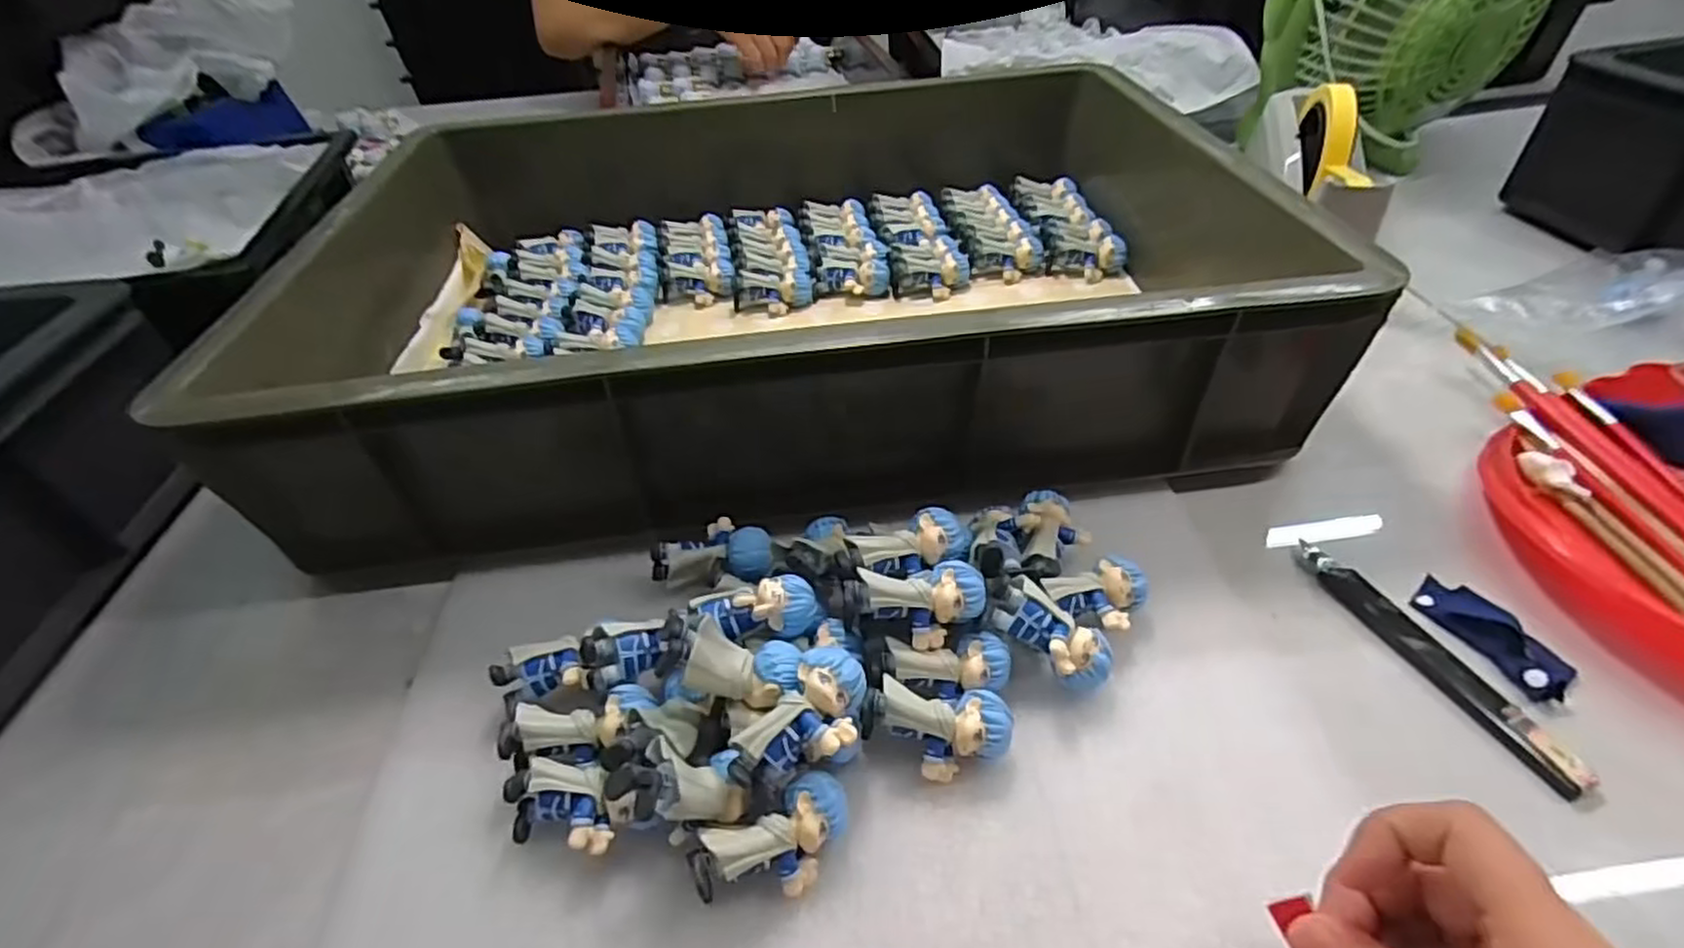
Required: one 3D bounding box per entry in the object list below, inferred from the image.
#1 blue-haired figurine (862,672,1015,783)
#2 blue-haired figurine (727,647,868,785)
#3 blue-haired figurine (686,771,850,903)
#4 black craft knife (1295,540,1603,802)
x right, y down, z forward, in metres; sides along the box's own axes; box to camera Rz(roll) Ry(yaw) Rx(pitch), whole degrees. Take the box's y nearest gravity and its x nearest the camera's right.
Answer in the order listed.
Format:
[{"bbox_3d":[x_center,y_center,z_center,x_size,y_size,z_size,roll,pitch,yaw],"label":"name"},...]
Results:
[{"bbox_3d":[0.039,0.109,0.307,0.061,0.031,0.030,2,45,8],"label":"blue-haired figurine"},{"bbox_3d":[-0.013,0.097,0.282,0.033,0.020,0.059,25,51,28],"label":"blue-haired figurine"},{"bbox_3d":[-0.025,0.141,0.277,0.061,0.032,0.027,-24,48,-18],"label":"blue-haired figurine"},{"bbox_3d":[0.268,0.081,0.336,0.019,0.007,0.139,-19,46,-13],"label":"black craft knife"}]

